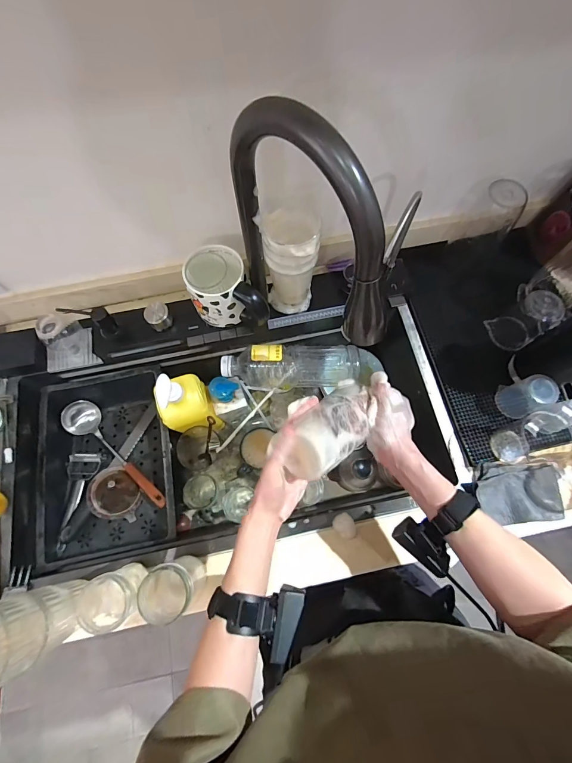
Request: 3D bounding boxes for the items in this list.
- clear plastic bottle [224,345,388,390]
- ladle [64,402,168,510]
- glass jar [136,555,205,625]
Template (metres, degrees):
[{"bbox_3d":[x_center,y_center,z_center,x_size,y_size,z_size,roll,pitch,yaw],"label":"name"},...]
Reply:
[{"bbox_3d":[0.021,-0.026,0.631,0.275,0.088,0.076,-2,72,0],"label":"clear plastic bottle"},{"bbox_3d":[-0.343,0.153,0.662,0.289,0.065,0.067,43,77,13],"label":"ladle"},{"bbox_3d":[-0.153,0.280,0.457,0.067,0.100,0.062,0,72,1],"label":"glass jar"}]

